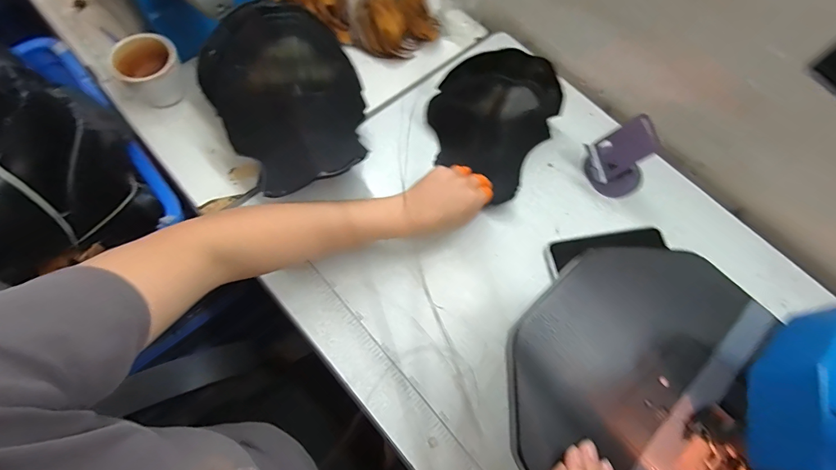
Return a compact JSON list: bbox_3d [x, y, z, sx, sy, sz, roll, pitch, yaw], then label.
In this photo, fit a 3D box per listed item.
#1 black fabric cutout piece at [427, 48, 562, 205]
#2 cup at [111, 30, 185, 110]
[{"bbox_3d":[0.099,-0.165,0.521,0.153,0.133,0.166,31,71,10],"label":"black fabric cutout piece"},{"bbox_3d":[-0.376,-0.228,0.570,0.081,0.072,0.070,-27,72,-12],"label":"cup"}]

